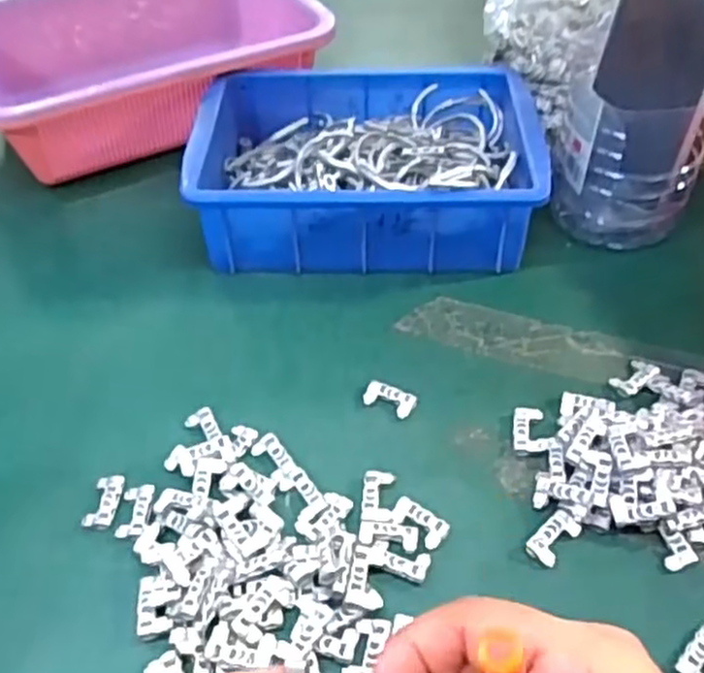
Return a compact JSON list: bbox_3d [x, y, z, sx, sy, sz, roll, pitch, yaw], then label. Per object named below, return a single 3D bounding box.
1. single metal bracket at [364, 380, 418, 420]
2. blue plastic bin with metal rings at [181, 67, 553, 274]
[{"bbox_3d":[0.023,0.037,0.449,0.031,0.005,0.019,22,50,19],"label":"single metal bracket"},{"bbox_3d":[0.012,-0.130,0.563,0.236,0.072,0.170,1,47,1],"label":"blue plastic bin with metal rings"}]

